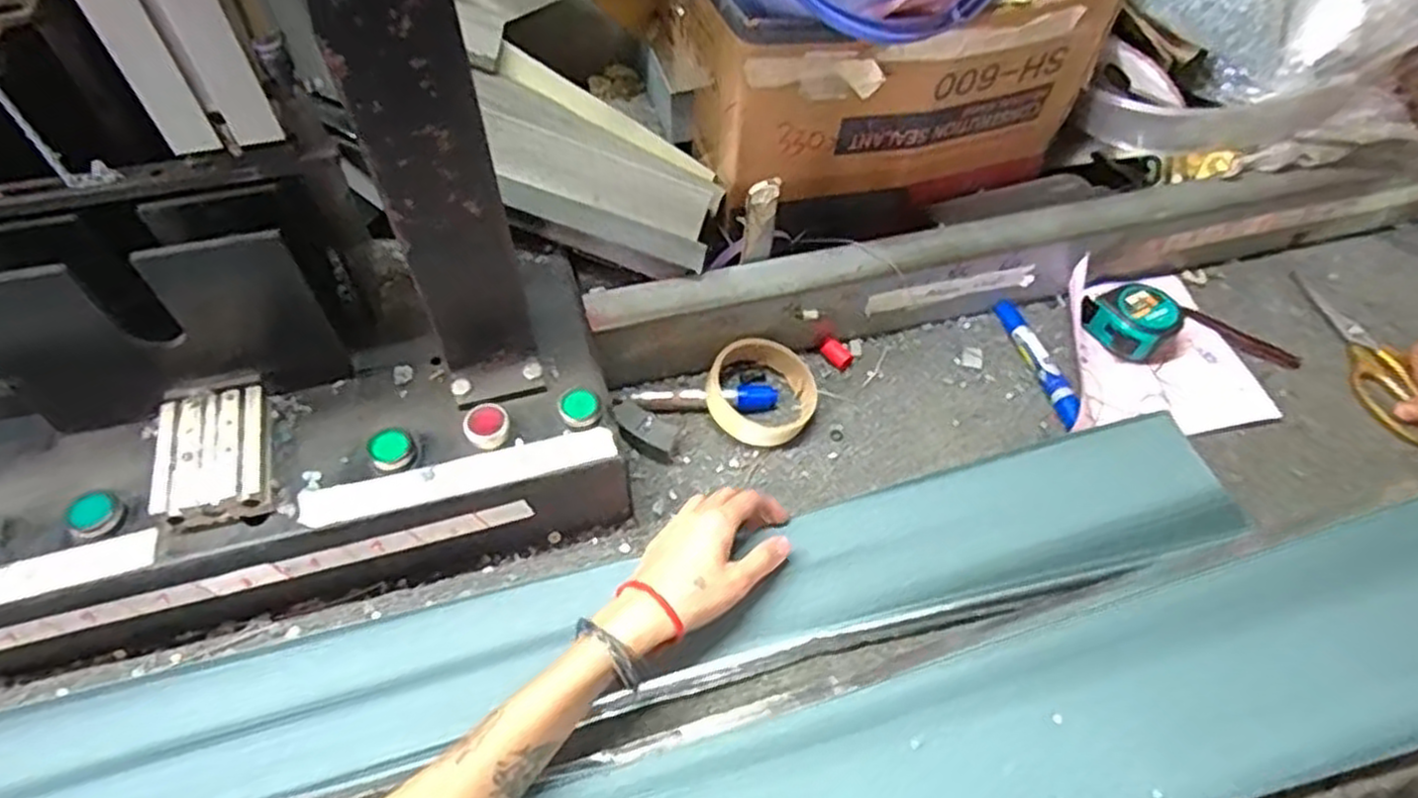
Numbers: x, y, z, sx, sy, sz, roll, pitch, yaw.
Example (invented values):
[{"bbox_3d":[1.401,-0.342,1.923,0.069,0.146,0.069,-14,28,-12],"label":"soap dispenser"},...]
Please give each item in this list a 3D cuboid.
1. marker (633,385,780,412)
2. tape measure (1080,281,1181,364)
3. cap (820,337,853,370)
[{"bbox_3d":[-0.002,0.001,0.615,0.114,0.015,0.020,-3,54,-5],"label":"marker"},{"bbox_3d":[0.362,-0.070,0.662,0.062,0.036,0.070,-29,60,-21],"label":"tape measure"},{"bbox_3d":[0.109,-0.038,0.650,0.016,0.015,0.027,-36,63,-25],"label":"cap"}]

